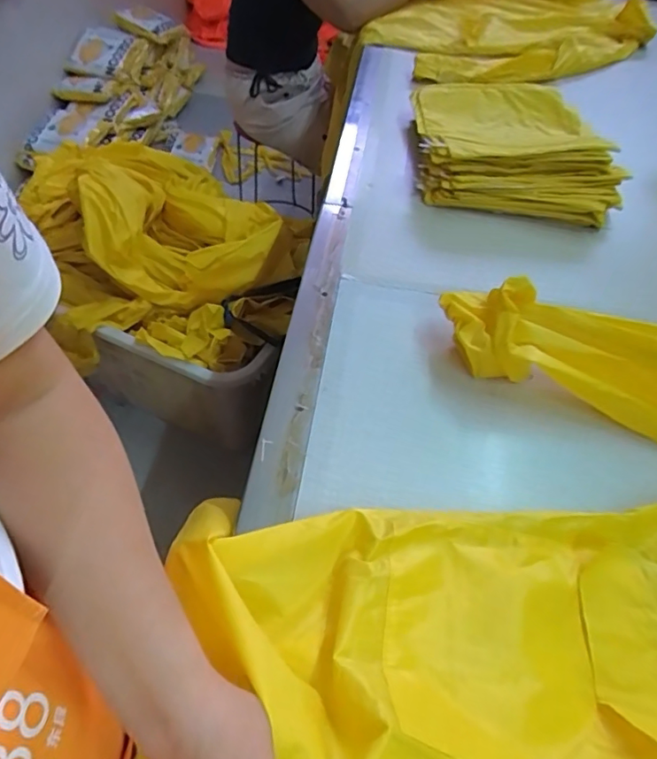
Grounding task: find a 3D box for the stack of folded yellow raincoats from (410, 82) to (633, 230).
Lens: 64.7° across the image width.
[{"bbox_3d":[0.307,-0.412,0.894,0.310,0.079,0.355,3,50,0],"label":"stack of folded yellow raincoats"}]

